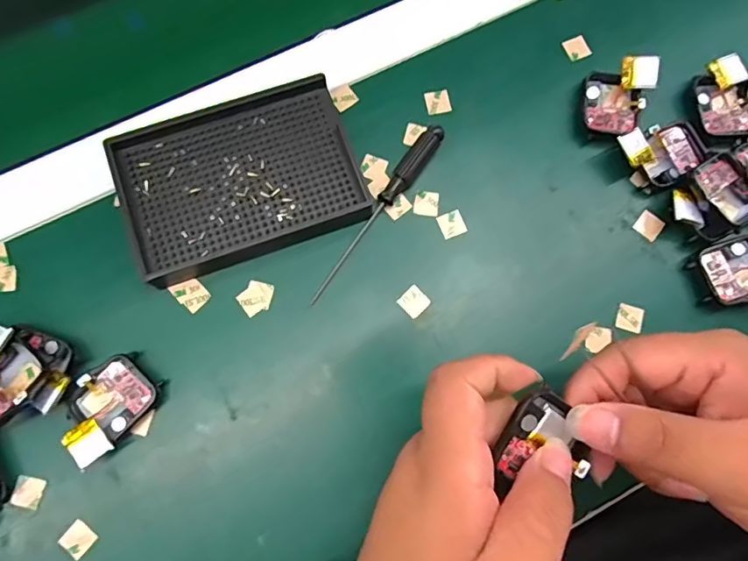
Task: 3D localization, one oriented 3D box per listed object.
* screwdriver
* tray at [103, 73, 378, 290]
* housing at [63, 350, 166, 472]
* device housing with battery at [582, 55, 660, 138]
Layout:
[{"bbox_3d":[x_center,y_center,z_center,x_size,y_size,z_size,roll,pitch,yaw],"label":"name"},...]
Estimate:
[{"bbox_3d":[0.003,-0.042,0.299,0.014,0.013,0.130,34,79,6],"label":"screwdriver"},{"bbox_3d":[-0.078,-0.062,0.296,0.135,0.024,0.095,-20,79,-5],"label":"tray"},{"bbox_3d":[-0.147,0.069,0.272,0.037,0.016,0.054,40,80,7],"label":"housing"},{"bbox_3d":[0.155,-0.119,0.313,0.038,0.020,0.051,24,79,4],"label":"device housing with battery"}]

